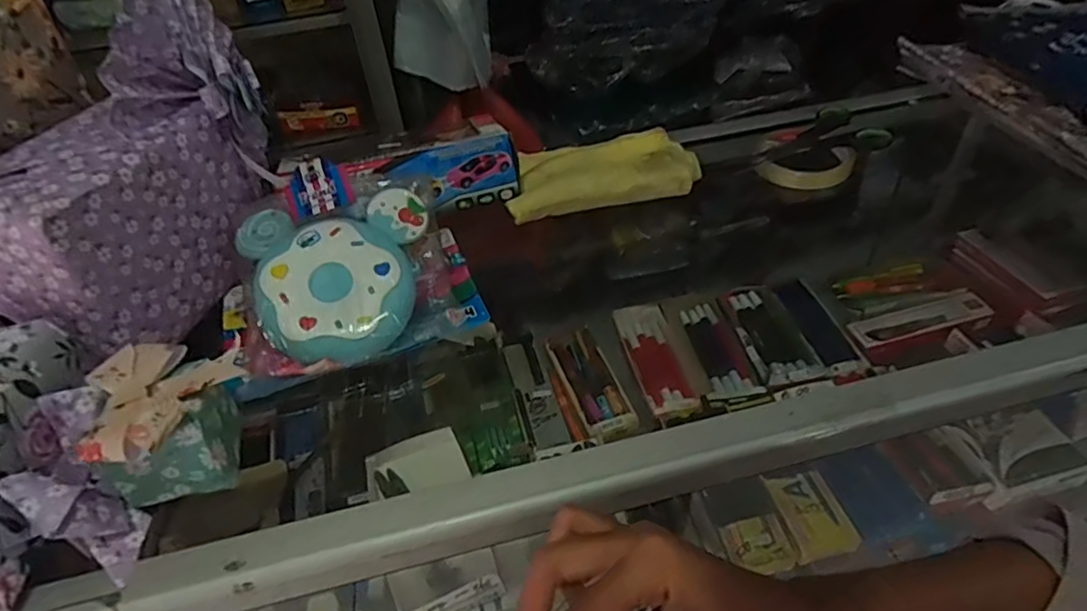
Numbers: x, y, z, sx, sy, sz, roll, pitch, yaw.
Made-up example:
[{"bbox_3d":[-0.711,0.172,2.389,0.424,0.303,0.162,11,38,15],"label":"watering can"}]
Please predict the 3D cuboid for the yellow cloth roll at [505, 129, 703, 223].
[{"bbox_3d":[0.049,-0.118,0.544,0.161,0.035,0.065,-10,44,-6],"label":"yellow cloth roll"}]

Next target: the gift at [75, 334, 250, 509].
[{"bbox_3d":[-0.207,0.068,0.353,0.074,0.065,0.076,-14,45,-10],"label":"gift"}]

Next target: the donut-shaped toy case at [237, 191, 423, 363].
[{"bbox_3d":[-0.149,-0.018,0.441,0.128,0.040,0.122,-7,72,-8],"label":"donut-shaped toy case"}]

